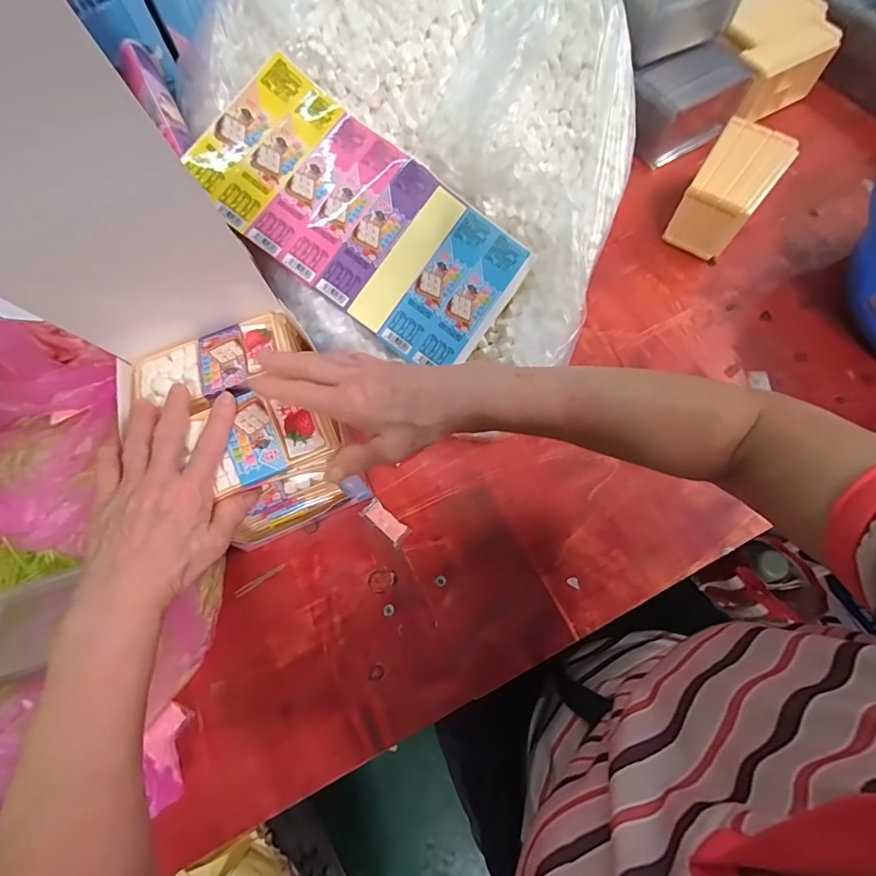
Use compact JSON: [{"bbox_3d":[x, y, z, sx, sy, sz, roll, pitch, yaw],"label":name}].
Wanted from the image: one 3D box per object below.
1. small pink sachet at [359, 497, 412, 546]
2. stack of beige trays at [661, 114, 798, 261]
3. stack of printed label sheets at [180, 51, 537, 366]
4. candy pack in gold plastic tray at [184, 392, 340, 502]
[{"bbox_3d":[-0.055,0.088,0.478,0.055,0.004,0.023,40,75,16],"label":"small pink sachet"},{"bbox_3d":[0.360,-0.306,0.568,0.081,0.089,0.136,35,74,14],"label":"stack of beige trays"},{"bbox_3d":[-0.075,-0.222,0.472,0.329,0.013,0.168,36,84,-8],"label":"stack of printed label sheets"},{"bbox_3d":[-0.136,-0.003,0.357,0.100,0.017,0.067,-21,70,-6],"label":"candy pack in gold plastic tray"}]

